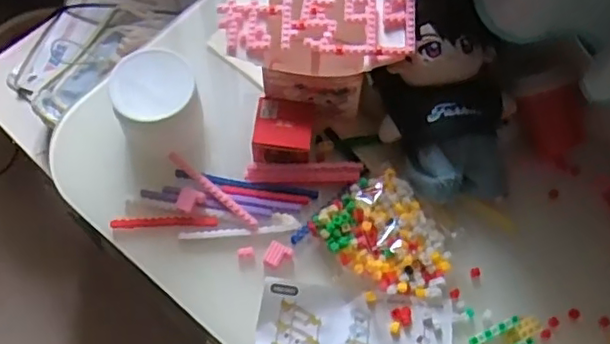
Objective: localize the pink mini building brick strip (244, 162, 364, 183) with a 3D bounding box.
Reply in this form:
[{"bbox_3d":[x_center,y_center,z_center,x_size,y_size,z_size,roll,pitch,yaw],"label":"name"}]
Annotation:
[{"bbox_3d":[-0.001,0.000,0.580,0.109,0.009,0.019,1,64,-1],"label":"pink mini building brick strip"}]

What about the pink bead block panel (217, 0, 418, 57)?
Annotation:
[{"bbox_3d":[0.010,-0.132,0.541,0.171,0.011,0.062,2,65,4],"label":"pink bead block panel"}]

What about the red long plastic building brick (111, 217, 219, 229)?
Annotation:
[{"bbox_3d":[-0.126,0.046,0.555,0.094,0.004,0.009,-1,64,-2],"label":"red long plastic building brick"}]

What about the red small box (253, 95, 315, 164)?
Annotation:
[{"bbox_3d":[-0.020,-0.038,0.577,0.053,0.036,0.048,3,64,0],"label":"red small box"}]

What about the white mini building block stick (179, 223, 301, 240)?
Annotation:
[{"bbox_3d":[-0.059,0.054,0.555,0.107,0.009,0.007,-5,65,-4],"label":"white mini building block stick"}]

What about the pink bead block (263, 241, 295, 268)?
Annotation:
[{"bbox_3d":[-0.023,0.074,0.542,0.023,0.007,0.022,21,66,8],"label":"pink bead block"}]

